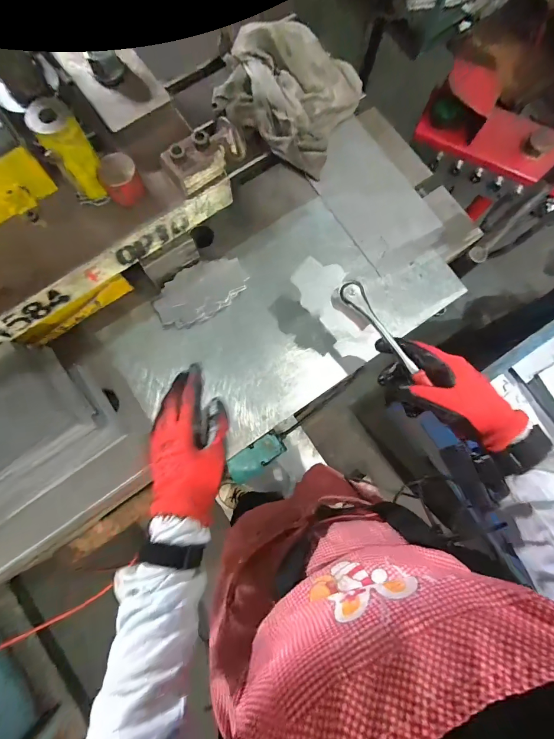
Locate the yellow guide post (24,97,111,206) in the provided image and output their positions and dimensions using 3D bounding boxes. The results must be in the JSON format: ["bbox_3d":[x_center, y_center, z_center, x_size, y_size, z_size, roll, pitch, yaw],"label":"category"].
[{"bbox_3d":[-0.209,-0.219,0.376,0.043,0.103,0.038,-30,81,-6],"label":"yellow guide post"}]

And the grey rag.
[{"bbox_3d":[0.019,-0.429,0.557,0.194,0.079,0.182,29,80,5],"label":"grey rag"}]

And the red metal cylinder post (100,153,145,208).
[{"bbox_3d":[-0.168,-0.206,0.393,0.039,0.040,0.038,0,79,-1],"label":"red metal cylinder post"}]

